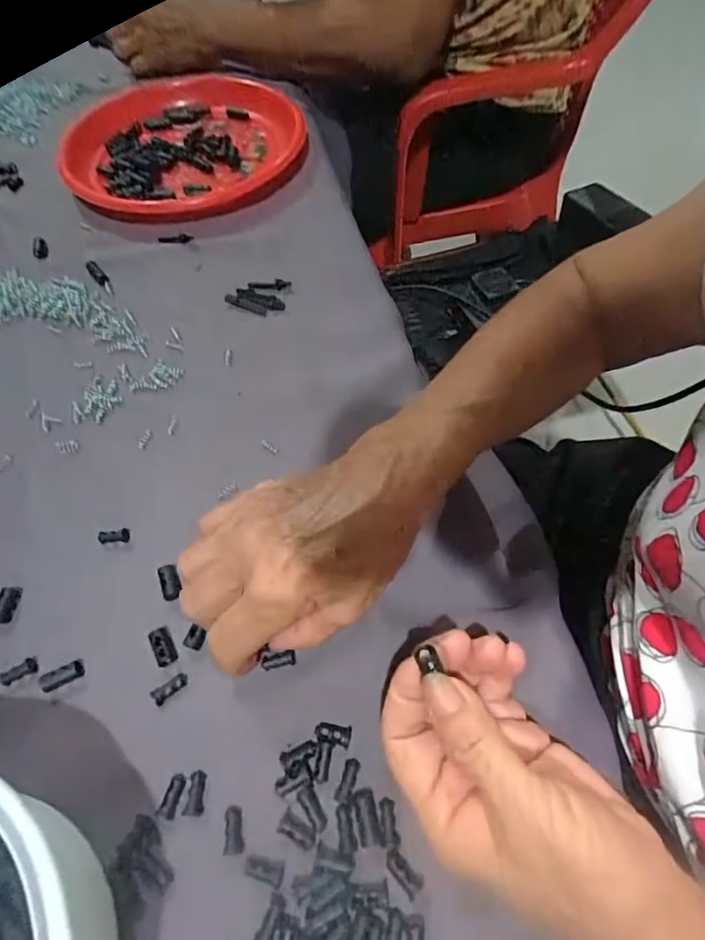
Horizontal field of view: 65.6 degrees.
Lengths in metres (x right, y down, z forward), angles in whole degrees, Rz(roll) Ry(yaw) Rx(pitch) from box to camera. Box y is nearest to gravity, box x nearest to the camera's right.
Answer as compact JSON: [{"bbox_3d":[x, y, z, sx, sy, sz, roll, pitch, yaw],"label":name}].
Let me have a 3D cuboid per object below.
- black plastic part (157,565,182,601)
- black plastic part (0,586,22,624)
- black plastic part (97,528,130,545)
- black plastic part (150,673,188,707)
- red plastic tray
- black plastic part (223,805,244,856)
[{"bbox_3d":[-0.100,0.061,0.298,0.010,0.005,0.021,-17,58,-10],"label":"black plastic part"},{"bbox_3d":[-0.188,0.072,0.296,0.009,0.007,0.020,5,57,4],"label":"black plastic part"},{"bbox_3d":[-0.138,0.038,0.316,0.018,0.004,0.008,-6,57,-3],"label":"black plastic part"},{"bbox_3d":[-0.090,0.107,0.270,0.018,0.004,0.008,-35,63,-20],"label":"black plastic part"},{"bbox_3d":[-0.160,-0.316,0.522,0.218,0.042,0.237,-14,58,-8],"label":"red plastic tray"},{"bbox_3d":[-0.052,0.157,0.238,0.008,0.004,0.018,-8,57,-4],"label":"black plastic part"}]

